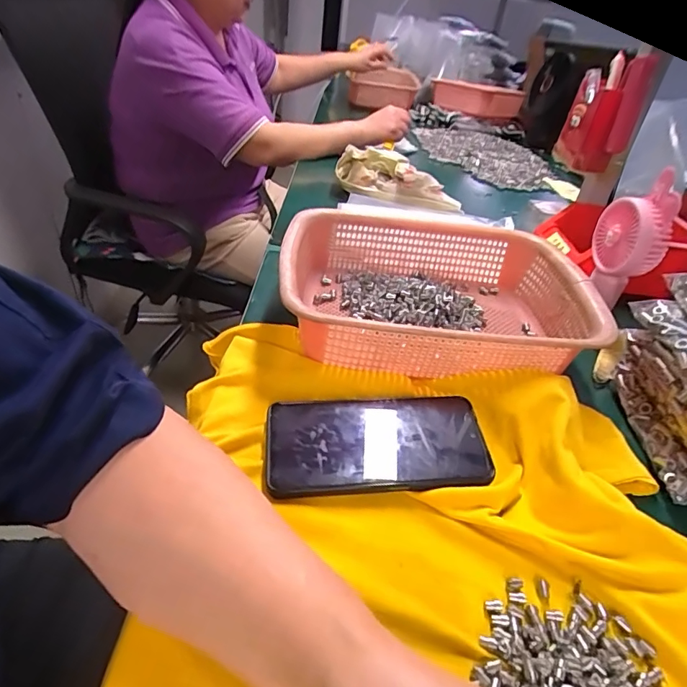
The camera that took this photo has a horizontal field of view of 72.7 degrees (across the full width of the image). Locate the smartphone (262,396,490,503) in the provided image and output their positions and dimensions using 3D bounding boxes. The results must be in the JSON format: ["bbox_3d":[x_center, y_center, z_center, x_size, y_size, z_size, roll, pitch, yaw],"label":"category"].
[{"bbox_3d":[0.024,0.076,0.349,0.162,0.017,0.078,1,39,-9],"label":"smartphone"}]

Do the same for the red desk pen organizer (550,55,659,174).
[{"bbox_3d":[0.333,-0.298,0.604,0.080,0.131,0.111,21,40,17],"label":"red desk pen organizer"}]

